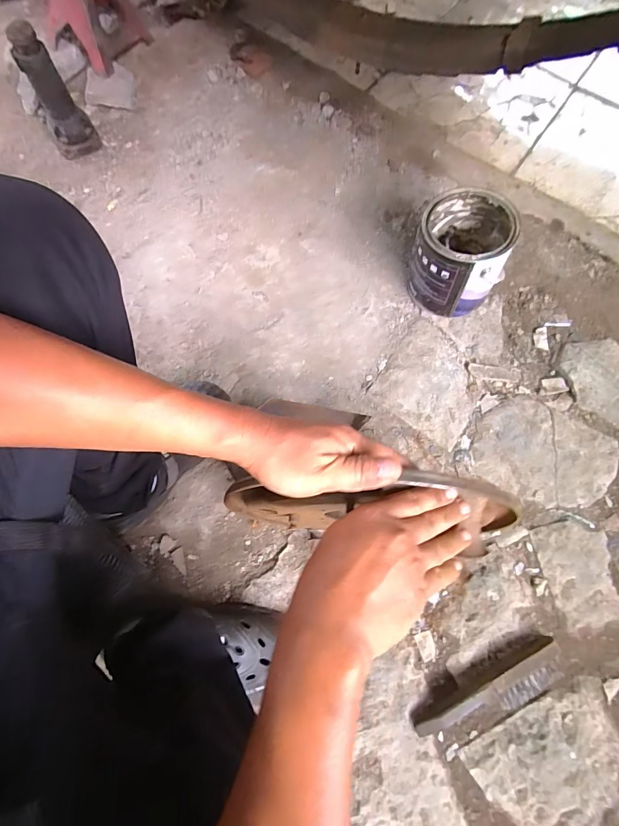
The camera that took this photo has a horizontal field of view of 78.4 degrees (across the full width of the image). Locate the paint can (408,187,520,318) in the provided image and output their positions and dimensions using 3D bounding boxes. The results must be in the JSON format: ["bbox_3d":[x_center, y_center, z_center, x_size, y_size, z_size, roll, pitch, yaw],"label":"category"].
[{"bbox_3d":[0.256,-0.276,0.669,0.138,0.176,0.144,1,72,-3],"label":"paint can"}]

